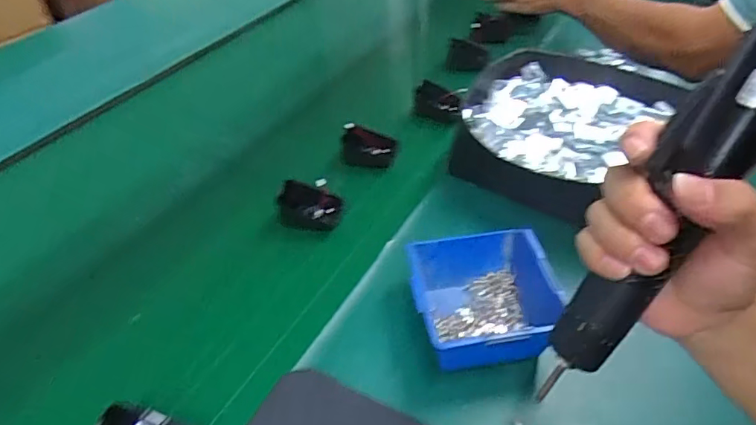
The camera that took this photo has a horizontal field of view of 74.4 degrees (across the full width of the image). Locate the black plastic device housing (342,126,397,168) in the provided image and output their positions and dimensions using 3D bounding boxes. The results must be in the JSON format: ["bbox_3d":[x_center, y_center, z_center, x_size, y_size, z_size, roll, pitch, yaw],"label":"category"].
[{"bbox_3d":[-0.011,-0.082,0.614,0.065,0.051,0.029,2,43,2],"label":"black plastic device housing"}]

